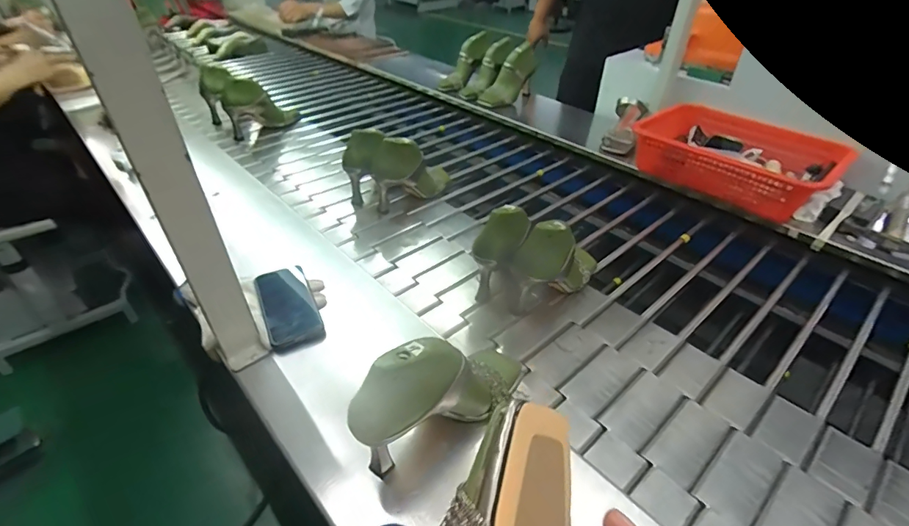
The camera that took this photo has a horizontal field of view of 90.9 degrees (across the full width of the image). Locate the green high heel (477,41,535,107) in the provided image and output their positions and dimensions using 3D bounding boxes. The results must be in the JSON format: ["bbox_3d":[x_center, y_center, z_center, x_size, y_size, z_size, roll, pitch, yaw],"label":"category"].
[{"bbox_3d":[0.185,-0.605,1.475,0.078,0.241,0.093,41,6,40],"label":"green high heel"}]

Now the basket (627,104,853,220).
[{"bbox_3d":[0.656,-0.253,1.070,0.413,0.106,0.310,30,47,31],"label":"basket"}]

